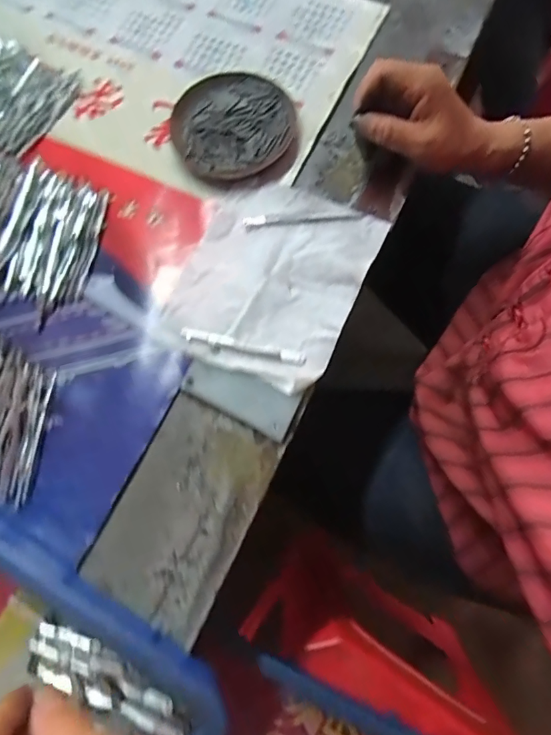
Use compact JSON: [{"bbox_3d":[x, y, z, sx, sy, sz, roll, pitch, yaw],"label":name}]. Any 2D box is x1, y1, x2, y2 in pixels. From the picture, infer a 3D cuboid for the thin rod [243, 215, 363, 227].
[{"bbox_3d":[0.022,-0.129,0.403,0.100,0.007,0.009,-2,75,2],"label":"thin rod"}]

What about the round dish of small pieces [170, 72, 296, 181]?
[{"bbox_3d":[-0.040,-0.230,0.440,0.109,0.027,0.120,-11,75,-1],"label":"round dish of small pieces"}]

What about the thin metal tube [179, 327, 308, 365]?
[{"bbox_3d":[-0.027,-0.017,0.381,0.104,0.009,0.010,13,76,6],"label":"thin metal tube"}]

